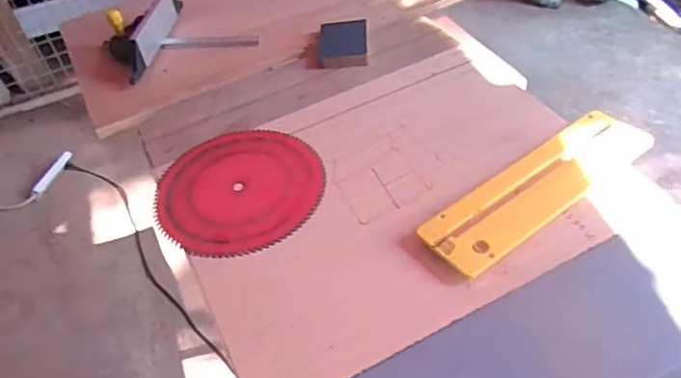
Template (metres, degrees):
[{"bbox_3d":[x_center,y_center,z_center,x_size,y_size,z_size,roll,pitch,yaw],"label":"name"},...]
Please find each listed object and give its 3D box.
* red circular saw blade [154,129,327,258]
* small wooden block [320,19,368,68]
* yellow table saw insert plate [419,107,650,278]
[{"bbox_3d":[-0.142,-0.003,0.817,0.229,0.008,0.247,-3,43,3],"label":"red circular saw blade"},{"bbox_3d":[0.006,-0.255,1.025,0.081,0.025,0.128,-4,46,5],"label":"small wooden block"},{"bbox_3d":[0.258,-0.004,0.749,0.345,0.017,0.099,-31,49,-20],"label":"yellow table saw insert plate"}]

